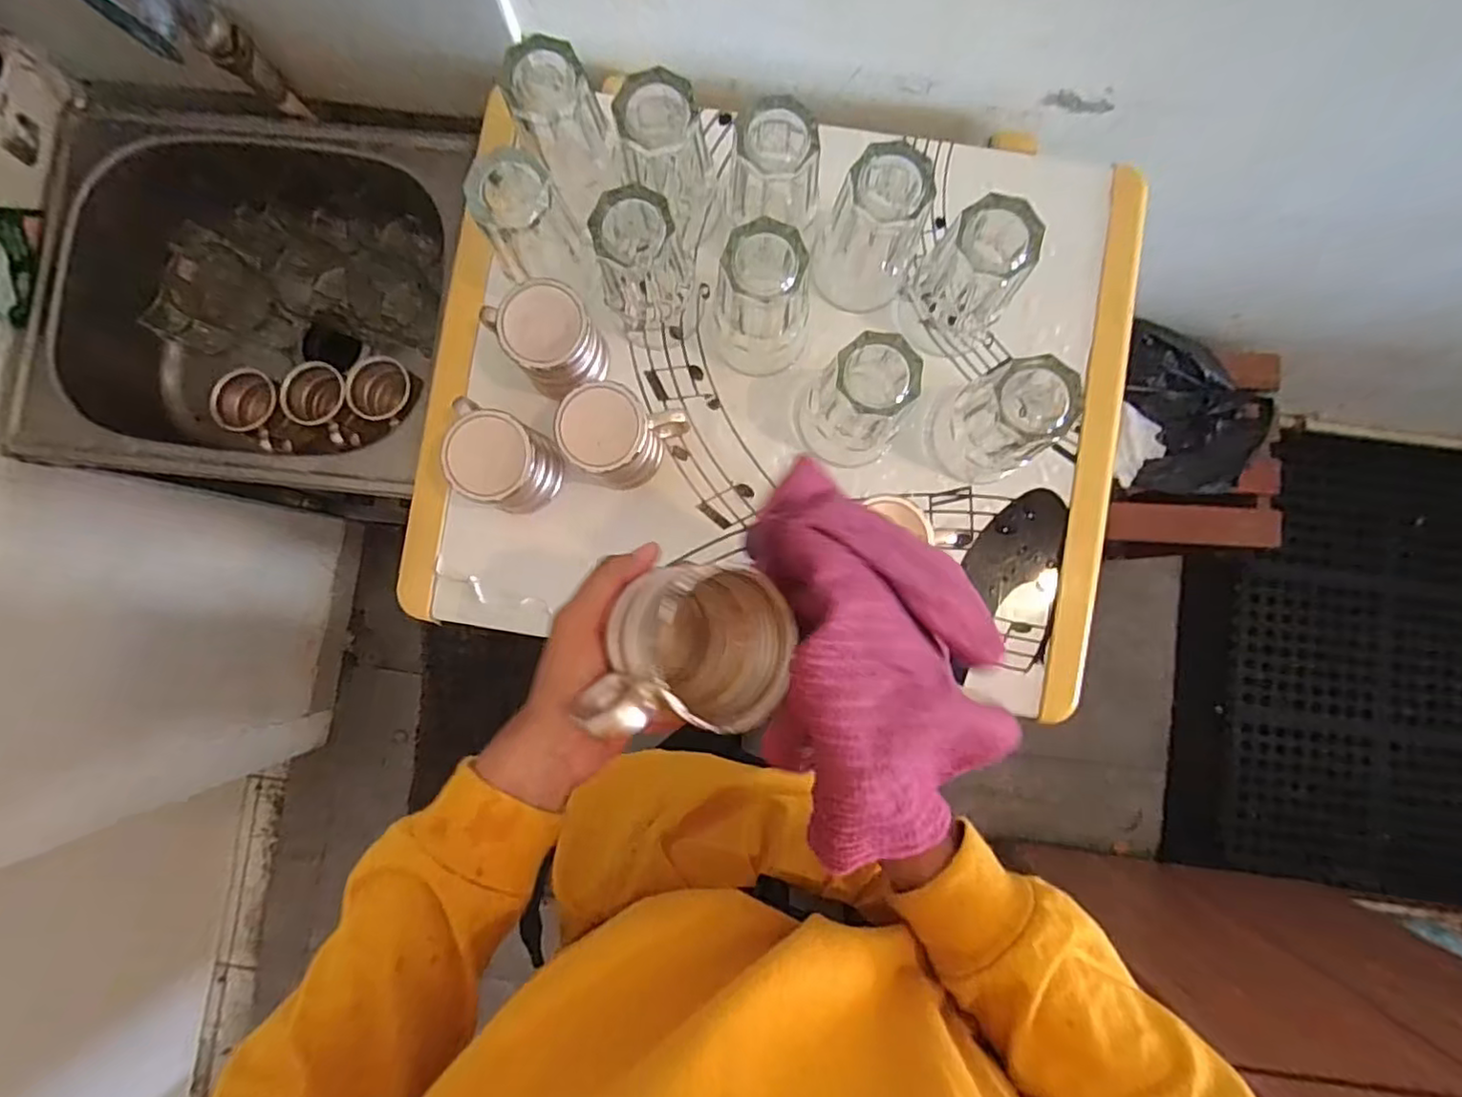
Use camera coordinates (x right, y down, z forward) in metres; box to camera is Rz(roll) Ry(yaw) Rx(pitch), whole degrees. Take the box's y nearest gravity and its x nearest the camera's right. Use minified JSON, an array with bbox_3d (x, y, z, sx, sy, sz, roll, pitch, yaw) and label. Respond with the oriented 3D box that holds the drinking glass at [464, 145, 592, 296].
[{"bbox_3d":[-0.160,-0.256,0.535,0.067,0.125,0.064,0,86,1],"label":"drinking glass"}]

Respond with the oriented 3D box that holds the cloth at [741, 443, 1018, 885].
[{"bbox_3d":[0.070,0.047,0.312,0.117,0.075,0.185,-18,86,-1],"label":"cloth"}]

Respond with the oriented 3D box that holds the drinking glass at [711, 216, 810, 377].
[{"bbox_3d":[0.027,-0.202,0.537,0.080,0.123,0.075,0,86,1],"label":"drinking glass"}]

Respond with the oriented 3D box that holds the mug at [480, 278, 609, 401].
[{"bbox_3d":[-0.148,-0.172,0.552,0.069,0.089,0.079,-38,87,-2],"label":"mug"}]

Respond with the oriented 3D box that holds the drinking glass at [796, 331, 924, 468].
[{"bbox_3d":[0.102,-0.118,0.524,0.085,0.140,0.070,22,87,2],"label":"drinking glass"}]

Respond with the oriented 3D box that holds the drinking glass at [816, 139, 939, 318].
[{"bbox_3d":[0.118,-0.259,0.534,0.080,0.127,0.080,0,86,1],"label":"drinking glass"}]

